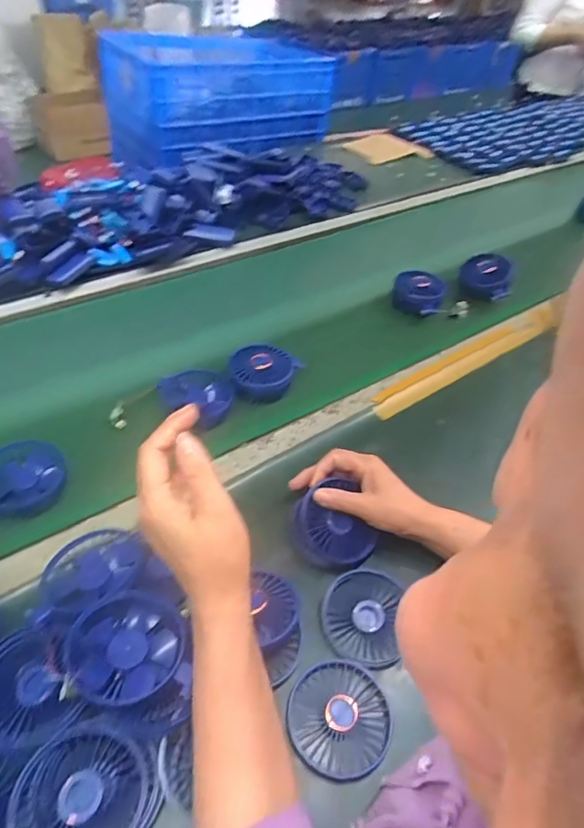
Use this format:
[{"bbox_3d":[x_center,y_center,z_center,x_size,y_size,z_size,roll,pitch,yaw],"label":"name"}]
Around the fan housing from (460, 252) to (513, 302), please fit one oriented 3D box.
[{"bbox_3d":[0.346,-0.245,0.914,0.087,0.057,0.083,16,45,11],"label":"fan housing"}]

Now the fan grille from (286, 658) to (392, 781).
[{"bbox_3d":[0.041,0.256,0.436,0.086,0.014,0.088,3,44,-3],"label":"fan grille"}]

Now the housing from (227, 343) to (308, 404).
[{"bbox_3d":[-0.034,-0.057,0.700,0.097,0.033,0.083,-2,45,-7],"label":"housing"}]

